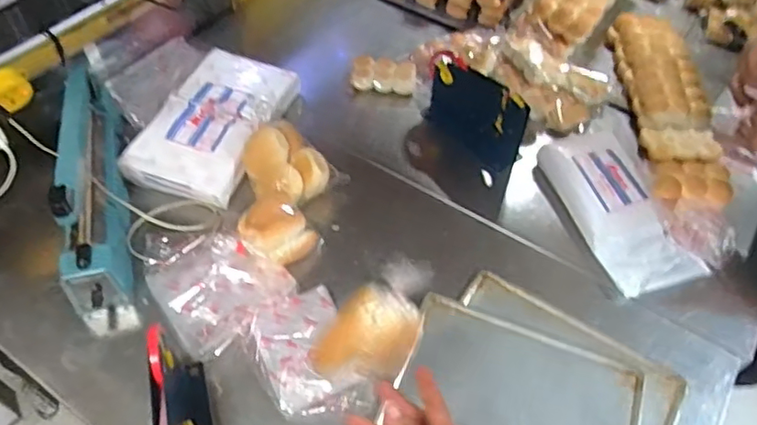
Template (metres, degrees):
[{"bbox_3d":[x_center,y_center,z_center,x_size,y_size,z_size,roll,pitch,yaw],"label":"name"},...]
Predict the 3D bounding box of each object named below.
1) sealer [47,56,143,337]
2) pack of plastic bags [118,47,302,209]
[{"bbox_3d":[-0.443,-0.062,0.889,0.075,0.219,0.429,-10,66,-8],"label":"sealer"},{"bbox_3d":[-0.297,-0.165,1.062,0.200,0.053,0.317,16,54,11],"label":"pack of plastic bags"}]

